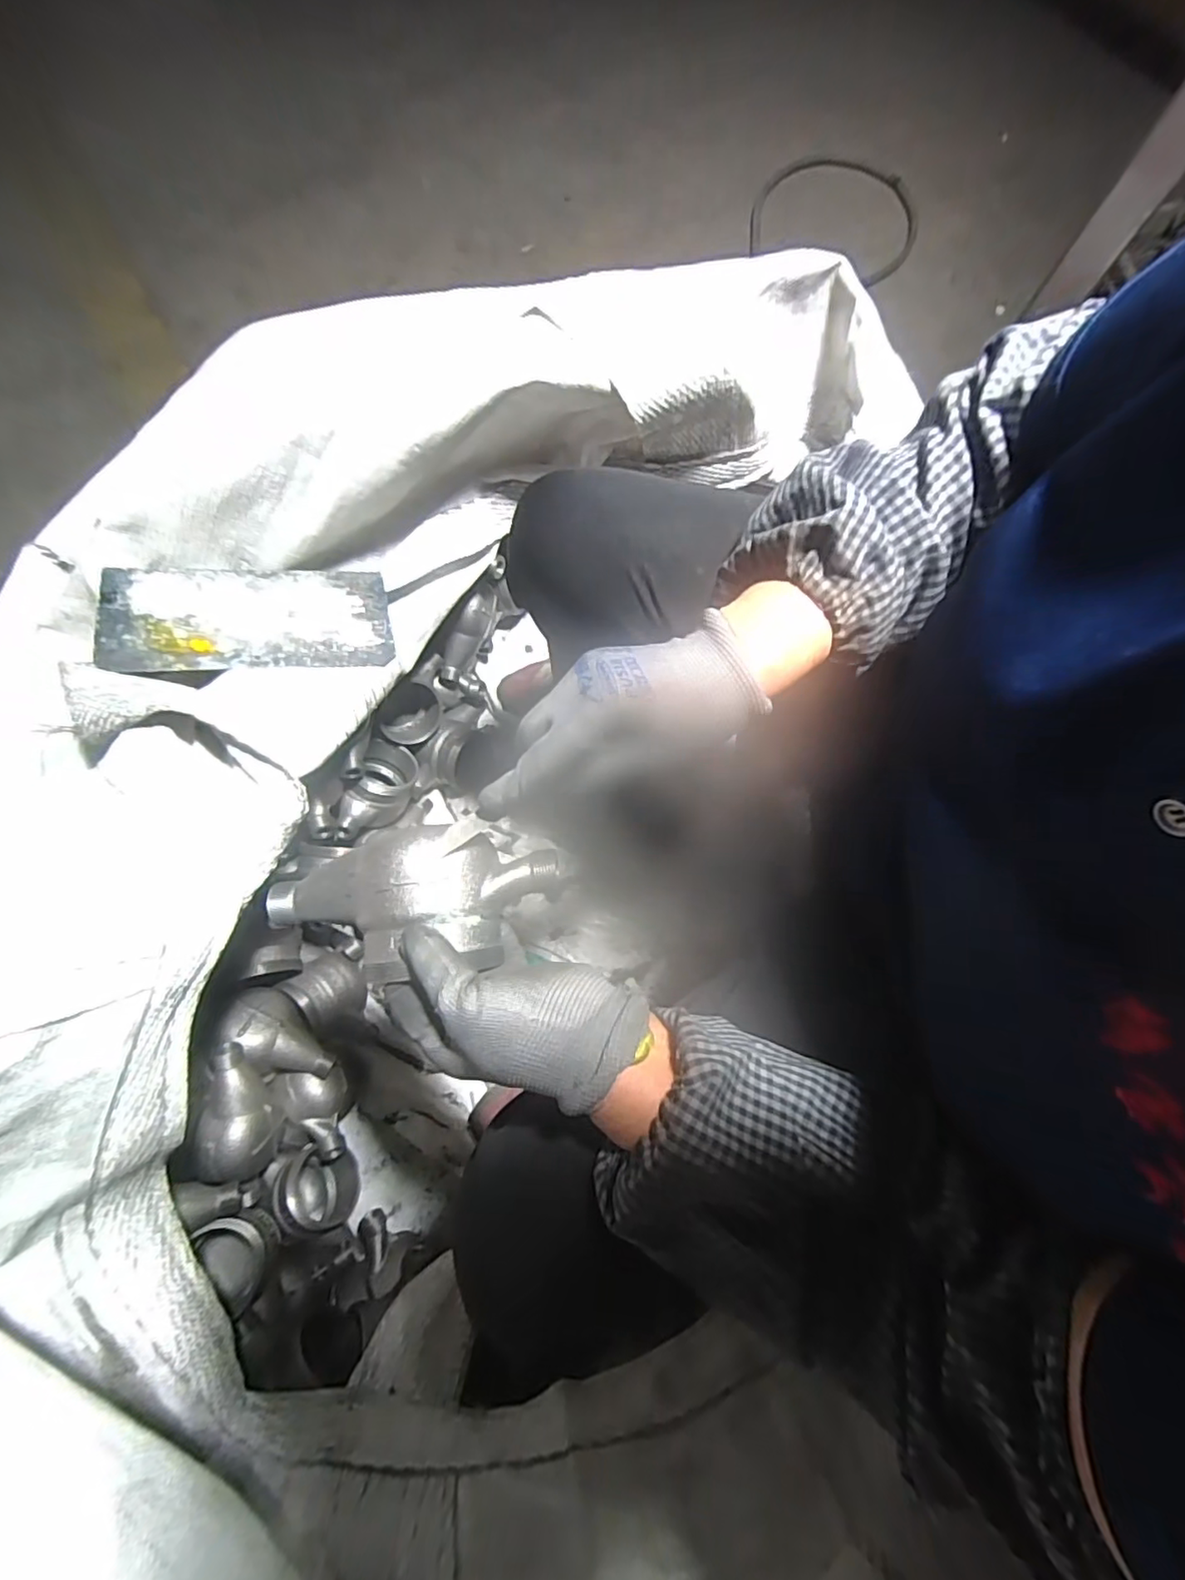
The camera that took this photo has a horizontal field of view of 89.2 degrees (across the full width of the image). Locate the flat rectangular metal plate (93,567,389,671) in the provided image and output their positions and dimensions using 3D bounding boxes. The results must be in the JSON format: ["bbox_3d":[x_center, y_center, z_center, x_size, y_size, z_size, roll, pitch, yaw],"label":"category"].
[{"bbox_3d":[-0.309,-0.159,0.551,0.231,0.005,0.116,-7,65,-22],"label":"flat rectangular metal plate"}]

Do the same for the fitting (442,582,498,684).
[{"bbox_3d":[-0.150,-0.194,0.740,0.026,0.030,0.124,30,105,7],"label":"fitting"}]

